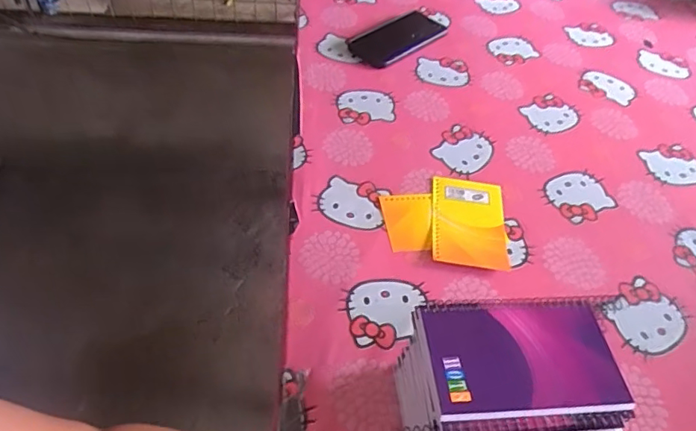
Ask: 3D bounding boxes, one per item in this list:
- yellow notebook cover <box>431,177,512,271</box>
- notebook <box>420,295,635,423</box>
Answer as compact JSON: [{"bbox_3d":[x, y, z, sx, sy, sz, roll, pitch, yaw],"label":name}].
[{"bbox_3d":[0.134,0.006,0.589,0.080,0.005,0.126,7,48,0],"label":"yellow notebook cover"},{"bbox_3d":[0.121,0.095,0.368,0.129,0.011,0.083,-2,49,-7],"label":"notebook"}]

